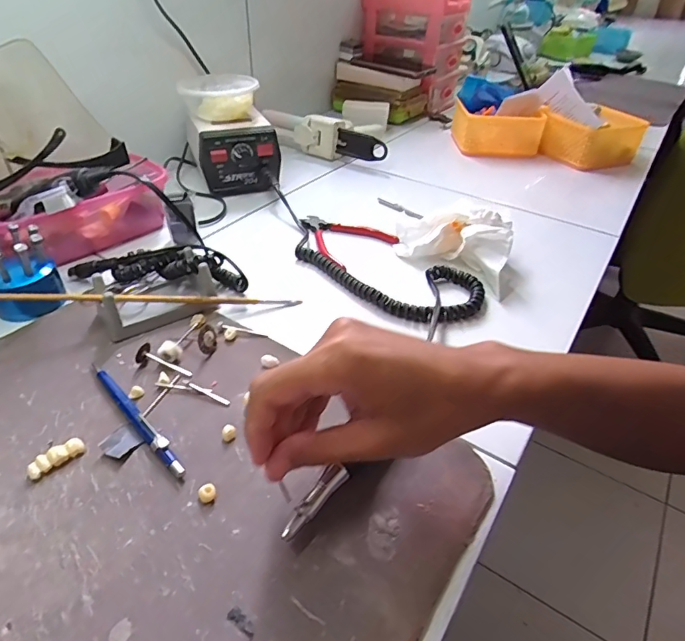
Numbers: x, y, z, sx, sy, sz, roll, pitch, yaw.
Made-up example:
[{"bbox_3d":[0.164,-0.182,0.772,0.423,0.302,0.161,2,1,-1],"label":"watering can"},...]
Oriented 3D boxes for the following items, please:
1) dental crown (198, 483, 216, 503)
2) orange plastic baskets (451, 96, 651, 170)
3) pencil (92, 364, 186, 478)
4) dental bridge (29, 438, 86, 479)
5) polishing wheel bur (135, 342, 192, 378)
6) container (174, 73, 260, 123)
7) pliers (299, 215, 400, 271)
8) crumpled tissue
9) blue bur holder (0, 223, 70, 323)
[{"bbox_3d":[-0.083,0.106,0.291,0.010,0.006,0.009,-15,42,-22],"label":"dental crown"},{"bbox_3d":[0.332,-0.305,0.779,0.304,0.066,0.105,12,40,11],"label":"orange plastic baskets"},{"bbox_3d":[-0.149,0.065,0.336,0.010,0.012,0.132,-30,49,-34],"label":"pencil"},{"bbox_3d":[-0.186,0.088,0.307,0.010,0.008,0.033,32,47,31],"label":"dental bridge"},{"bbox_3d":[-0.142,0.034,0.375,0.047,0.011,0.016,21,42,21],"label":"polishing wheel bur"},{"bbox_3d":[-0.169,-0.311,0.649,0.100,0.041,0.111,-6,40,-12],"label":"container"},{"bbox_3d":[-0.009,-0.096,0.546,0.115,0.009,0.096,32,47,31],"label":"pliers"},{"bbox_3d":[0.123,-0.090,0.512,0.138,0.056,0.072,27,44,27],"label":"crumpled tissue"},{"bbox_3d":[-0.289,-0.046,0.424,0.058,0.066,0.059,-25,46,-30],"label":"blue bur holder"}]

